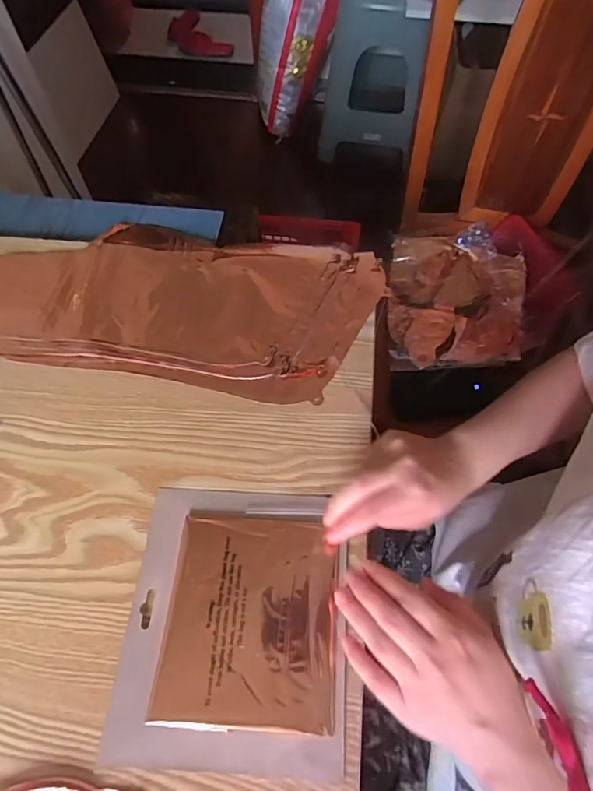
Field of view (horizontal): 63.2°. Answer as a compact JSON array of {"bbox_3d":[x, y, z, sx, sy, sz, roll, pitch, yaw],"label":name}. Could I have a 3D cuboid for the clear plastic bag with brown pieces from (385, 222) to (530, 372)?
[{"bbox_3d":[0.302,-0.180,0.902,0.252,0.033,0.323,7,61,5],"label":"clear plastic bag with brown pieces"}]

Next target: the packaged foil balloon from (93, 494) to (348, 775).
[{"bbox_3d":[-0.046,0.167,0.369,0.162,0.011,0.192,3,61,2],"label":"packaged foil balloon"}]

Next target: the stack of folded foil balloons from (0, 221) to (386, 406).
[{"bbox_3d":[-0.153,-0.115,0.519,0.457,0.016,0.212,10,62,6],"label":"stack of folded foil balloons"}]

